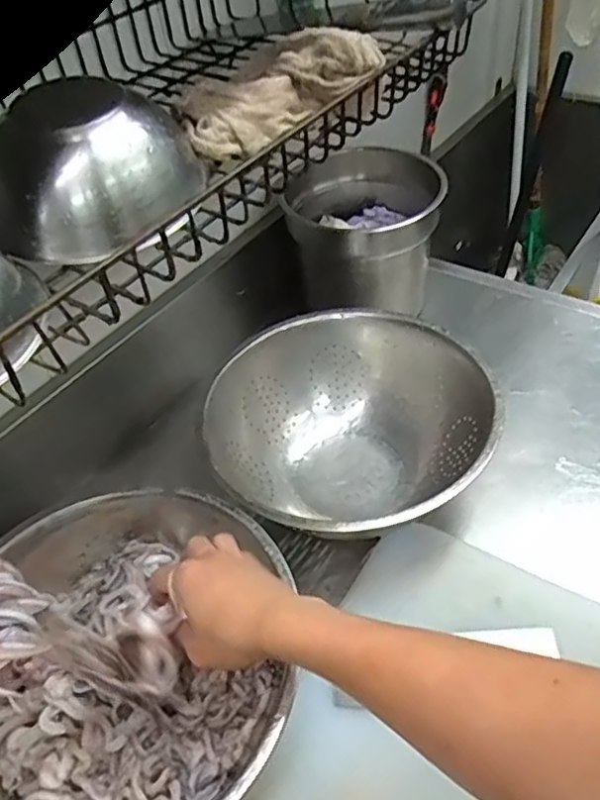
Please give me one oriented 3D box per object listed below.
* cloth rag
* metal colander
[{"bbox_3d":[-0.019,-0.257,0.527,0.168,0.048,0.071,-30,48,-4],"label":"cloth rag"},{"bbox_3d":[0.060,0.045,0.749,0.310,0.139,0.310,-4,45,4],"label":"metal colander"}]

